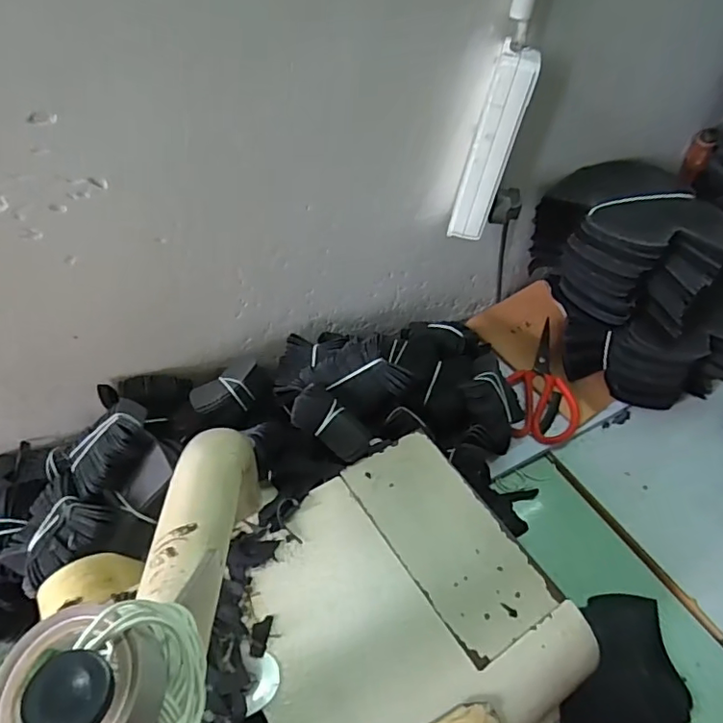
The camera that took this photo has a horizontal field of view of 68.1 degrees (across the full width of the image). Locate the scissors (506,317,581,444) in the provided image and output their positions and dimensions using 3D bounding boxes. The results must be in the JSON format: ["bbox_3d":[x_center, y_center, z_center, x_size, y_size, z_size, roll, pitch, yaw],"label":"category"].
[{"bbox_3d":[0.238,0.022,0.700,0.082,0.019,0.178,9,61,1],"label":"scissors"}]

